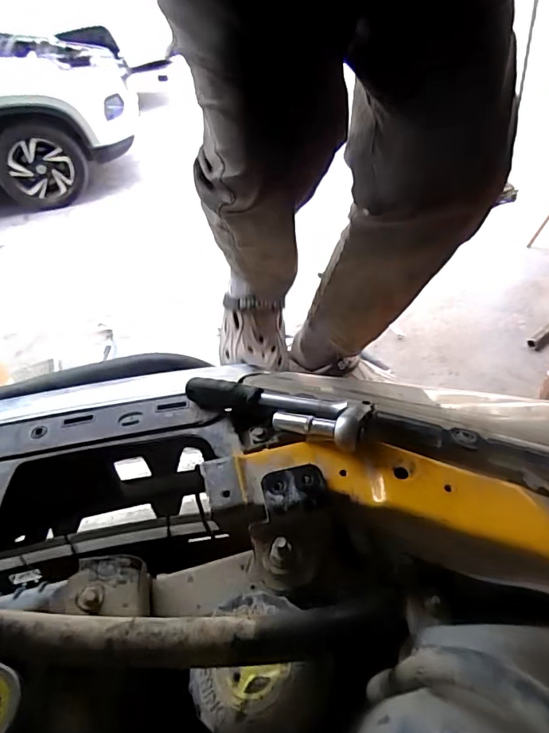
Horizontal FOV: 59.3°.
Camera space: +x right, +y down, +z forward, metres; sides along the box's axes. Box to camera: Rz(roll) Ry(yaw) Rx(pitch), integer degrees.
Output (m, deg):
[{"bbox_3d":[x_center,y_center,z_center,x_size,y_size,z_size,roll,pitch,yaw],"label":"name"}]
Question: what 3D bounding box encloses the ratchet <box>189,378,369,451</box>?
[{"bbox_3d":[-0.005,0.038,0.466,0.198,0.030,0.045,9,43,34],"label":"ratchet"}]

